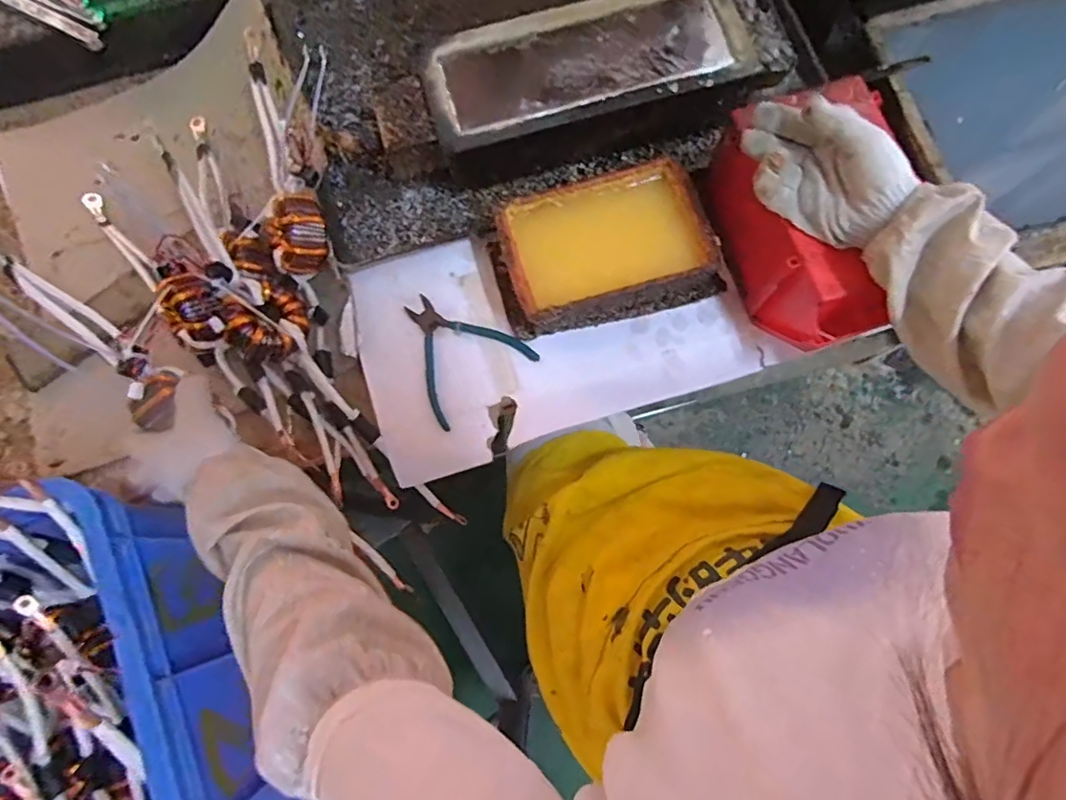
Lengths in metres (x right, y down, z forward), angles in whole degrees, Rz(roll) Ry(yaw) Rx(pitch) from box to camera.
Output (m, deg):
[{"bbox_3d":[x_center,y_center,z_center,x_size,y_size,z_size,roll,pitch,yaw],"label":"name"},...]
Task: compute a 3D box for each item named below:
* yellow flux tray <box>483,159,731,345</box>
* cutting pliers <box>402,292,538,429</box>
[{"bbox_3d":[0.072,-0.158,0.572,0.221,0.070,0.141,-15,77,-2],"label":"yellow flux tray"},{"bbox_3d":[-0.083,-0.058,0.587,0.123,0.008,0.135,-37,79,-7],"label":"cutting pliers"}]

